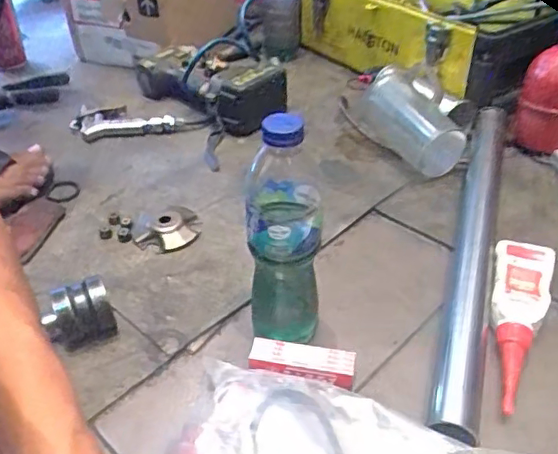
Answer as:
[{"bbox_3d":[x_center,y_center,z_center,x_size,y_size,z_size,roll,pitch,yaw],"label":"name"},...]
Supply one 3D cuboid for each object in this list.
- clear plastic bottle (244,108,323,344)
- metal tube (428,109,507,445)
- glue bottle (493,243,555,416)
[{"bbox_3d":[0.005,0.011,0.490,0.064,0.221,0.070,-4,39,-6],"label":"clear plastic bottle"},{"bbox_3d":[0.214,0.010,0.620,0.041,0.033,0.505,12,40,14],"label":"metal tube"},{"bbox_3d":[0.224,0.084,0.535,0.050,0.035,0.183,13,41,16],"label":"glue bottle"}]

